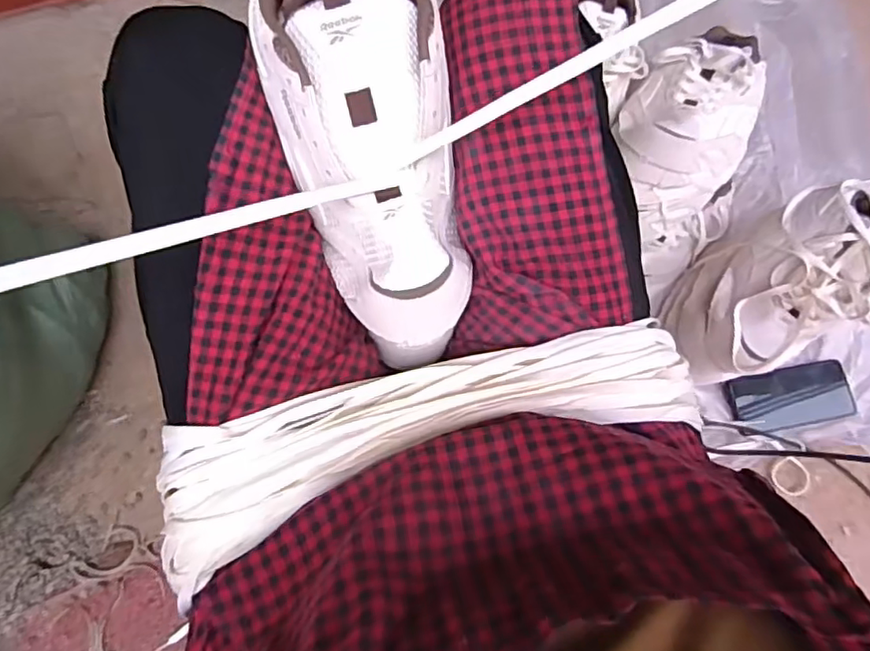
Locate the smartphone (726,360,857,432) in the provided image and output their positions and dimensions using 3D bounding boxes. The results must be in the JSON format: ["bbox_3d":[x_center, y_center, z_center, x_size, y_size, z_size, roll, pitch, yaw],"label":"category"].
[{"bbox_3d":[0.464,0.093,0.773,0.161,0.013,0.075,-10,83,-5],"label":"smartphone"}]

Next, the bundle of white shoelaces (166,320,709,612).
[{"bbox_3d":[-0.004,0.074,0.358,0.343,0.054,0.096,-12,72,-5],"label":"bundle of white shoelaces"}]

